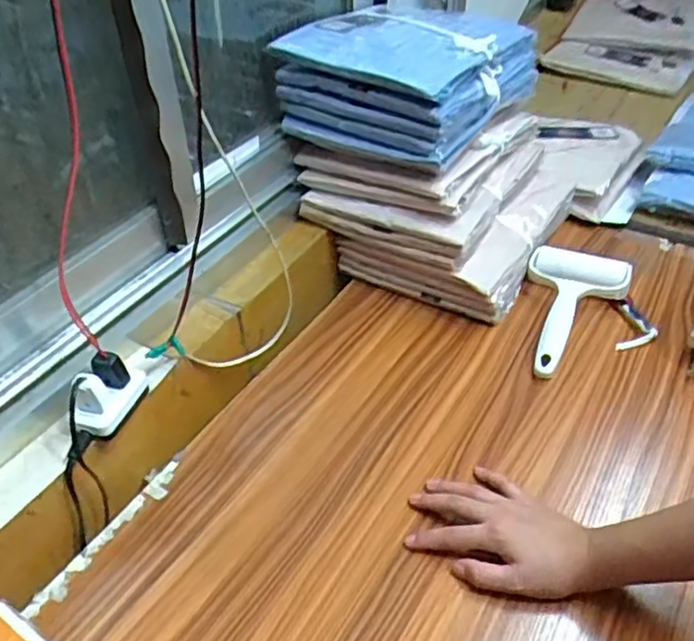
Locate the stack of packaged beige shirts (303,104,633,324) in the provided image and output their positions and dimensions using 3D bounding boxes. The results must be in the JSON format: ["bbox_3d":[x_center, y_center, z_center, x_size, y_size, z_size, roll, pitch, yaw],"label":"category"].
[{"bbox_3d":[0.190,-0.203,0.902,0.280,0.163,0.472,27,48,27],"label":"stack of packaged beige shirts"}]

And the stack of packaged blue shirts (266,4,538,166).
[{"bbox_3d":[0.079,-0.293,0.784,0.209,0.098,0.260,22,47,26],"label":"stack of packaged blue shirts"}]

